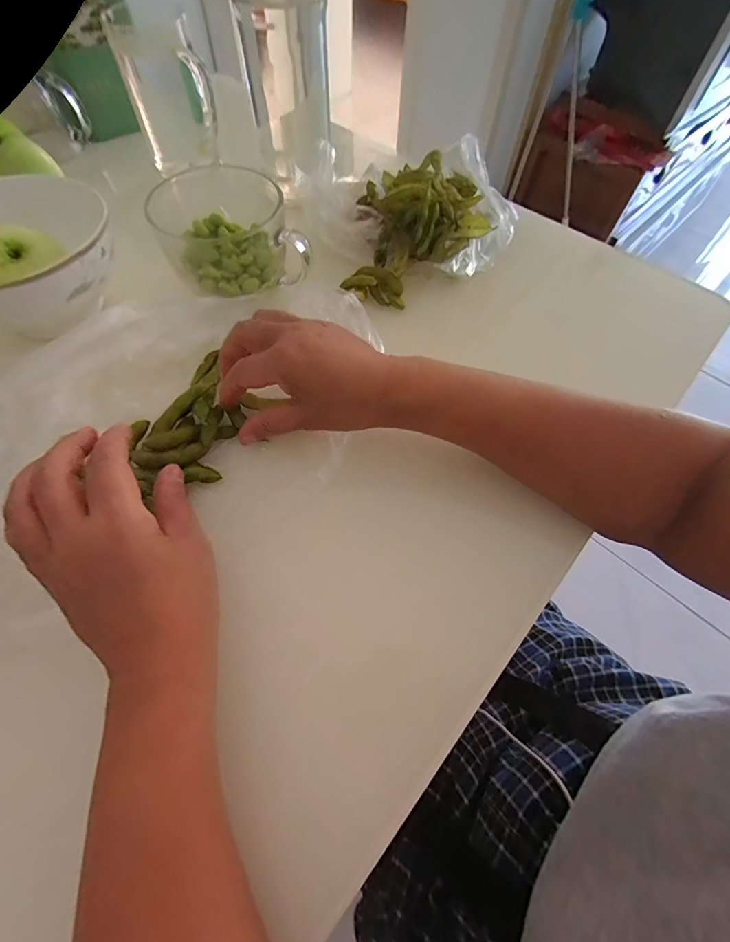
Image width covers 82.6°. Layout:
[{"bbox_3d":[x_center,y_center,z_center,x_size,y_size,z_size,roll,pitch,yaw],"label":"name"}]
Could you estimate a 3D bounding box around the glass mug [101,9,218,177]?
[{"bbox_3d":[-0.198,-0.377,0.439,0.079,0.130,0.089,-23,64,-14],"label":"glass mug"}]

